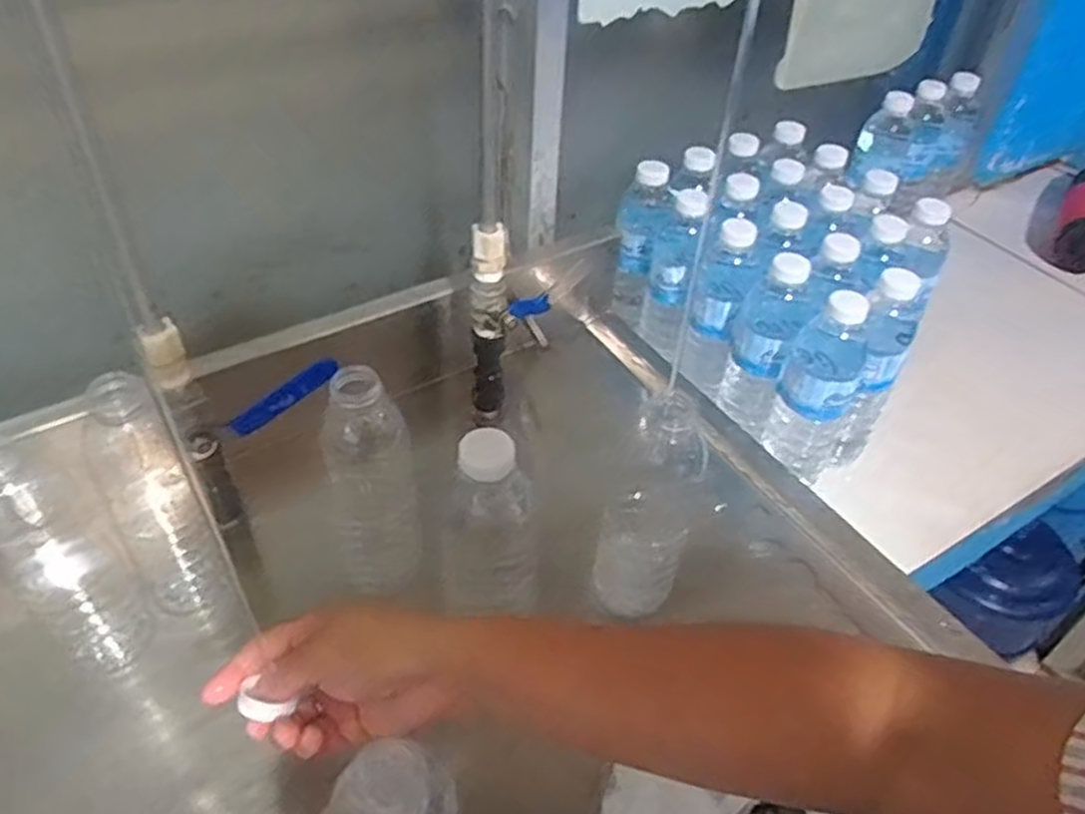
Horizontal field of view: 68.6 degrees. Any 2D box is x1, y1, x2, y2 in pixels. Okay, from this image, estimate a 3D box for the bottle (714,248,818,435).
[{"bbox_3d":[0.199,-0.057,0.712,0.058,0.162,0.051,16,45,13],"label":"bottle"}]

